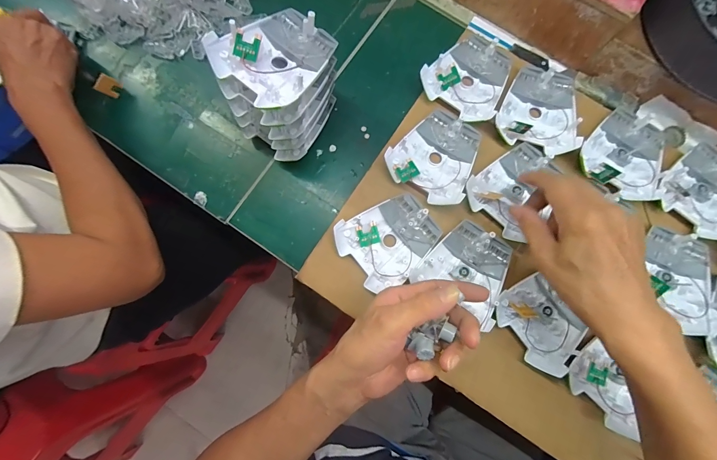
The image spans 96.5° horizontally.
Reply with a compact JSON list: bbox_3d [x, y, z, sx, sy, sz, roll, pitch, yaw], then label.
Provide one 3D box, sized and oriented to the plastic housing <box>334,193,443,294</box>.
[{"bbox_3d":[0.038,0.013,0.373,0.112,0.020,0.089,-26,84,-3],"label":"plastic housing"}]

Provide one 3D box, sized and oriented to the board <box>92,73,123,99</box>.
[{"bbox_3d":[-0.321,-0.184,0.409,0.009,0.030,0.023,22,90,12],"label":"board"}]

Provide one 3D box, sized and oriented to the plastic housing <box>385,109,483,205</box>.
[{"bbox_3d":[0.097,-0.091,0.392,0.096,0.020,0.108,34,84,4],"label":"plastic housing"}]

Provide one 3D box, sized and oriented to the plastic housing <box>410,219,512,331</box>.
[{"bbox_3d":[0.126,0.042,0.365,0.097,0.018,0.095,34,81,6],"label":"plastic housing"}]

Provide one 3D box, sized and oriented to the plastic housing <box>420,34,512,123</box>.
[{"bbox_3d":[0.142,-0.194,0.410,0.097,0.028,0.106,35,84,4],"label":"plastic housing"}]

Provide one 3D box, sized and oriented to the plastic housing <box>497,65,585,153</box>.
[{"bbox_3d":[0.227,-0.151,0.397,0.095,0.018,0.105,17,83,2],"label":"plastic housing"}]

